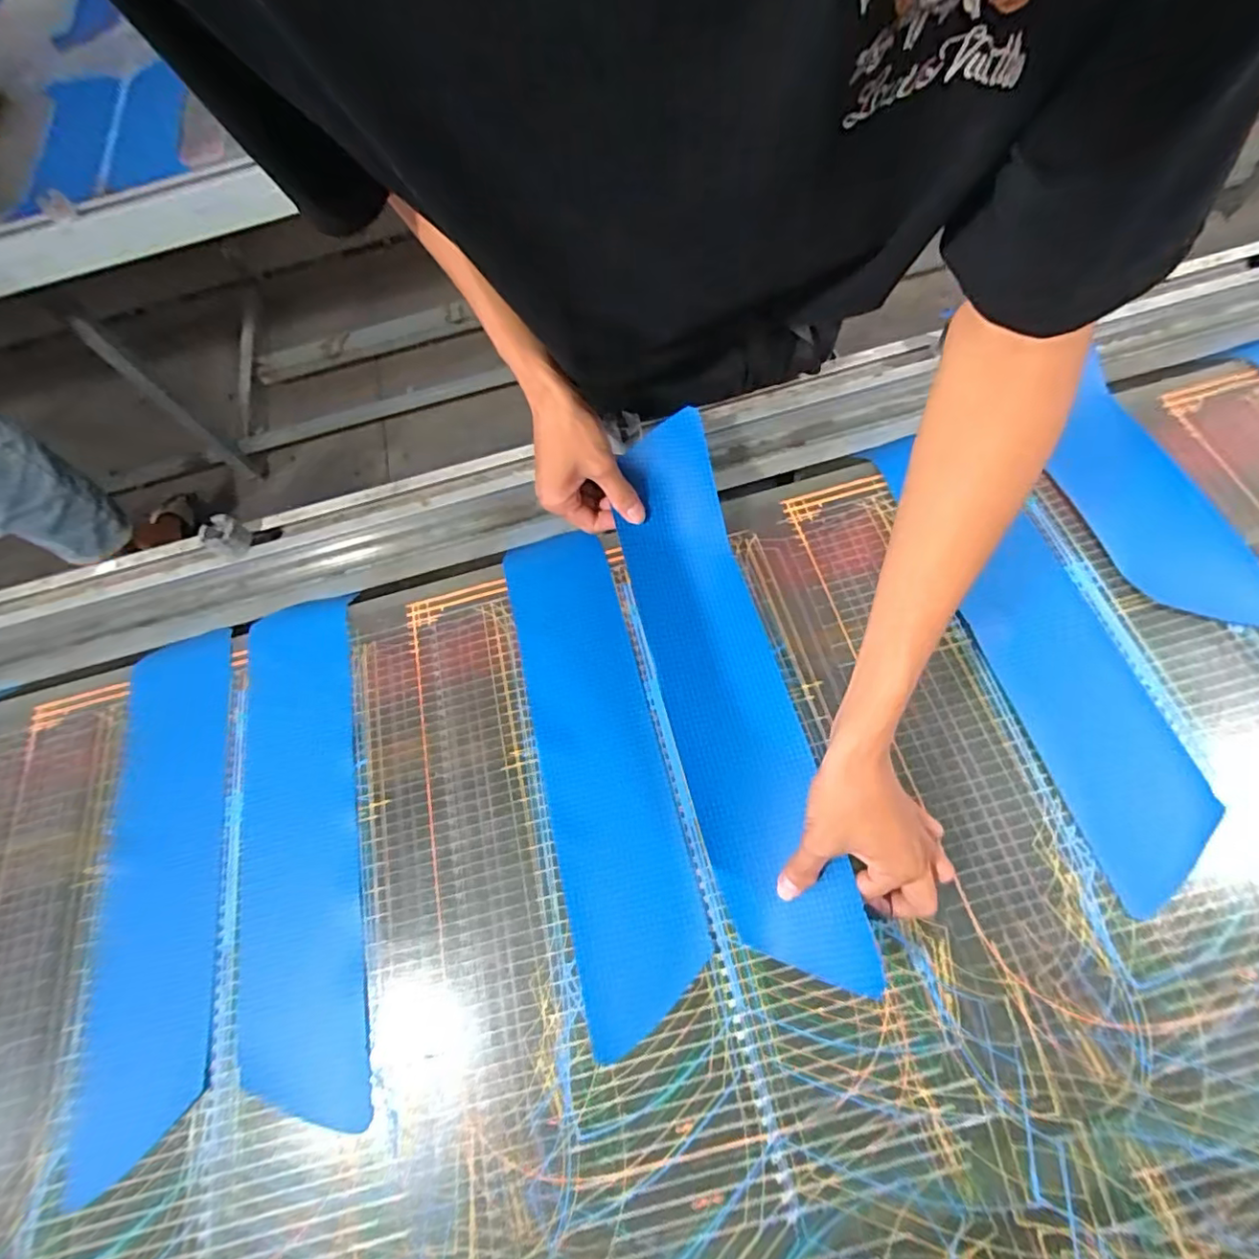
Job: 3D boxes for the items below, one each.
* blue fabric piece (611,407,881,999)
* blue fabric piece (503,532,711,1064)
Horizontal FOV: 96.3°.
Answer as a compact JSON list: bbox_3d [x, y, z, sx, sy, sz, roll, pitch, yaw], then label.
[{"bbox_3d":[0.076,0.037,0.469,0.105,0.054,0.463,-13,73,-2],"label":"blue fabric piece"},{"bbox_3d":[-0.031,0.099,0.503,0.103,0.007,0.433,-16,64,1],"label":"blue fabric piece"}]

